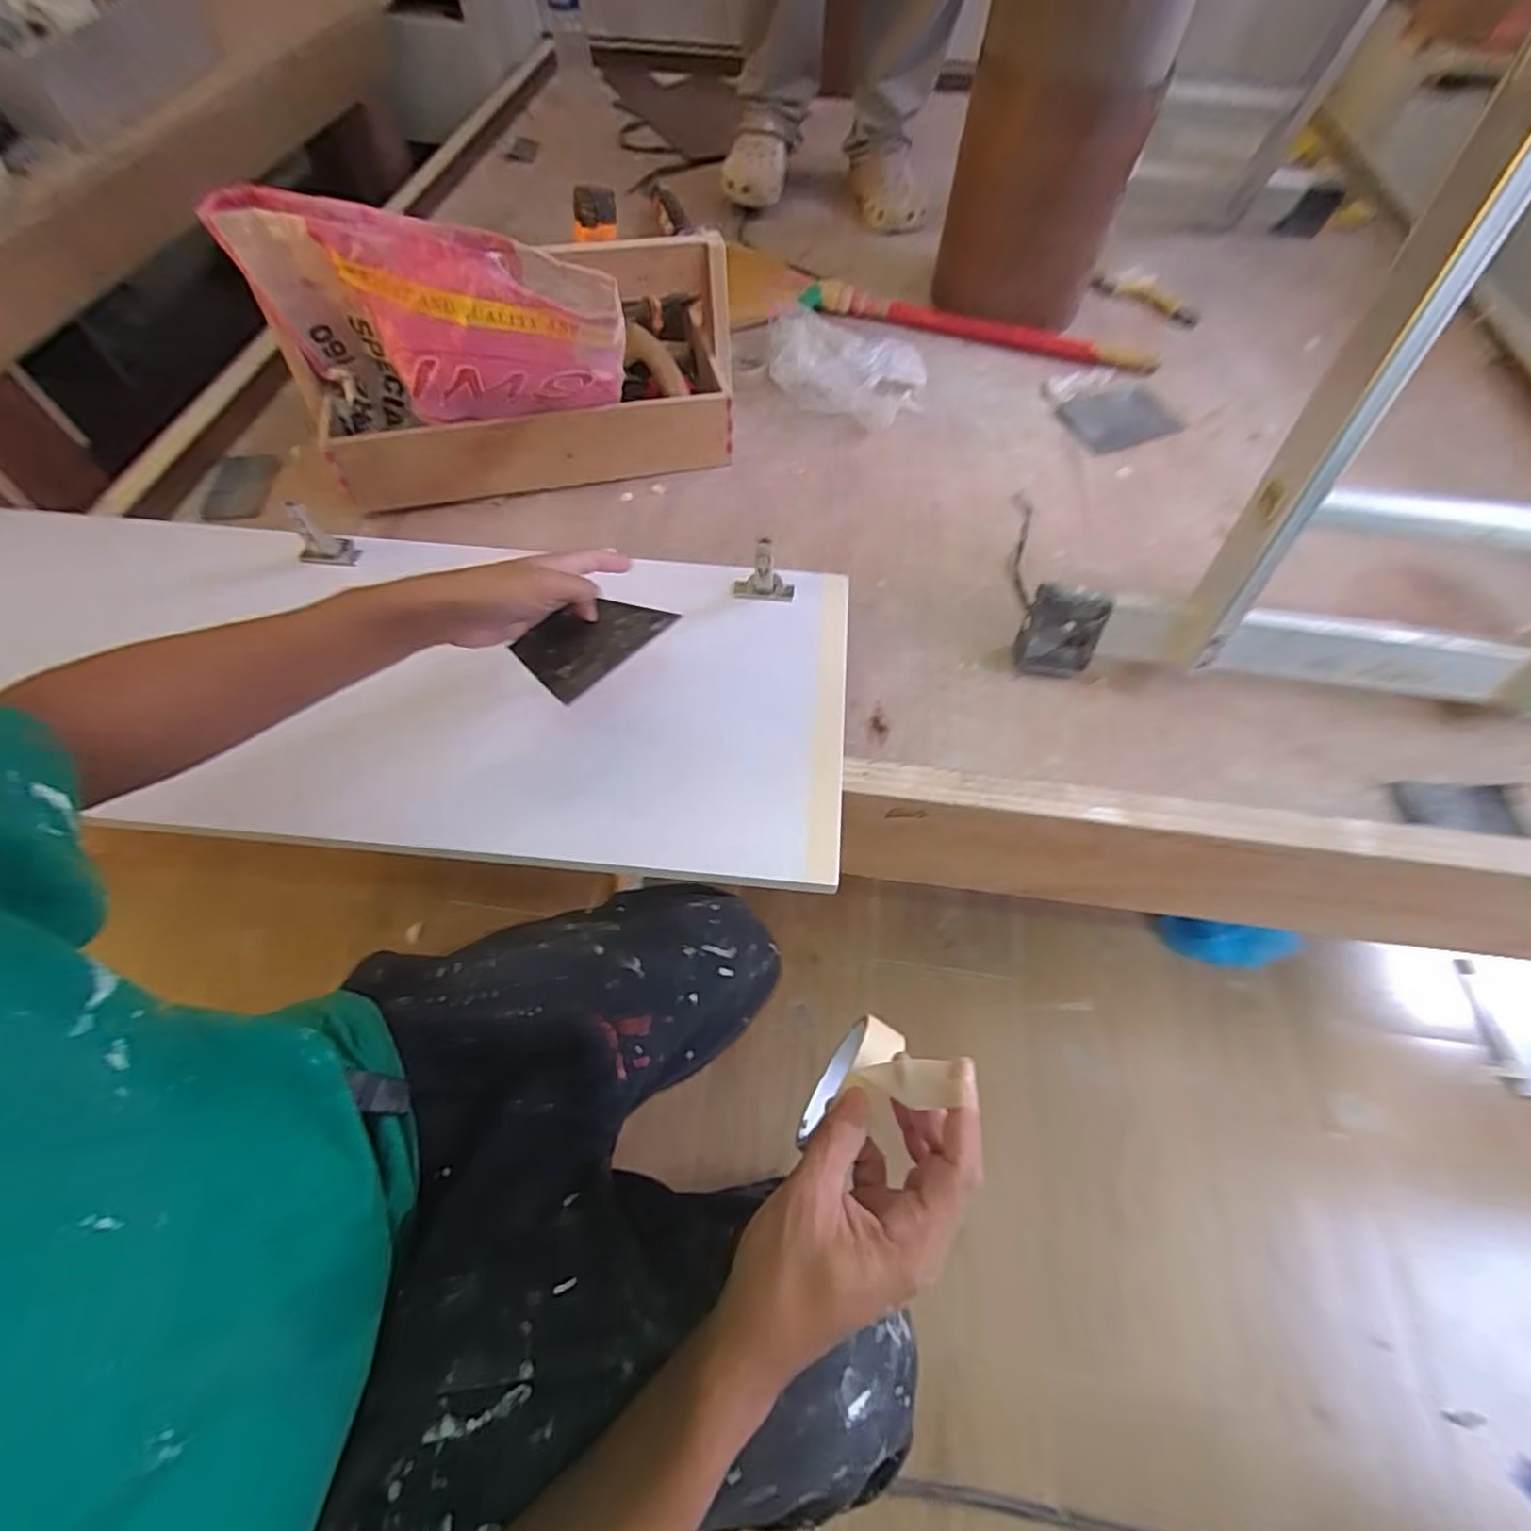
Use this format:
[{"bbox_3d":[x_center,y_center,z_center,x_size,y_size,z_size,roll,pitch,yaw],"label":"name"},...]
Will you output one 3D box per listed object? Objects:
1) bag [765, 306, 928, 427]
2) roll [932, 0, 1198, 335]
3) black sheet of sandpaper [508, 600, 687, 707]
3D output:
[{"bbox_3d":[0.114,-0.594,0.959,0.245,0.048,0.228,15,61,6],"label":"bag"},{"bbox_3d":[0.416,-0.920,0.939,0.244,0.425,0.238,16,61,7],"label":"roll"},{"bbox_3d":[-0.137,-0.102,0.512,0.105,0.006,0.087,-41,60,-18],"label":"black sheet of sandpaper"}]

